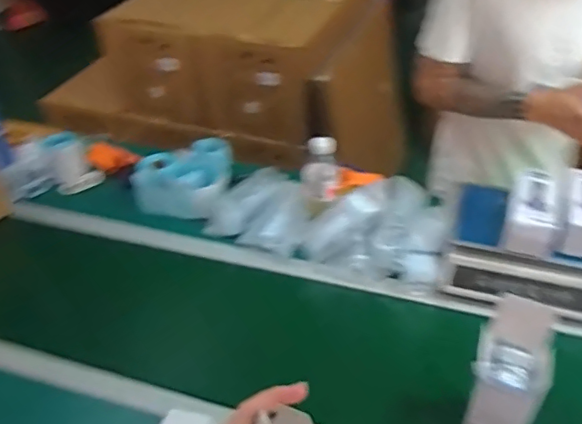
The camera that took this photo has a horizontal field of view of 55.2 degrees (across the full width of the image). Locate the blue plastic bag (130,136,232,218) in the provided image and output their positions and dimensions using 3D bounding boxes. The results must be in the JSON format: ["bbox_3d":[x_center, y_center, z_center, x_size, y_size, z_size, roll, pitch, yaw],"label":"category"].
[{"bbox_3d":[-0.256,-0.084,1.312,0.224,0.089,0.189,4,41,8],"label":"blue plastic bag"}]

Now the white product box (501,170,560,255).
[{"bbox_3d":[0.432,-0.006,0.988,0.080,0.059,0.174,13,44,18],"label":"white product box"}]

